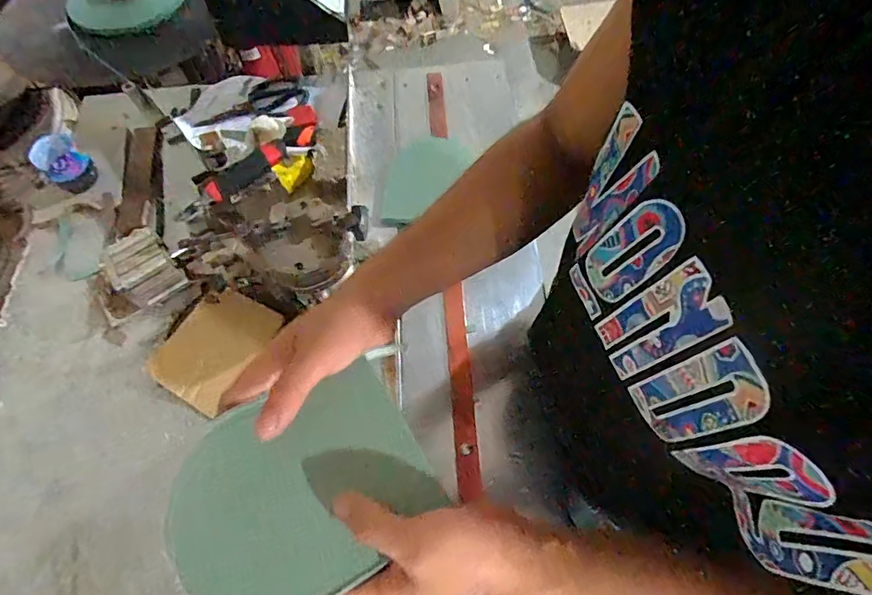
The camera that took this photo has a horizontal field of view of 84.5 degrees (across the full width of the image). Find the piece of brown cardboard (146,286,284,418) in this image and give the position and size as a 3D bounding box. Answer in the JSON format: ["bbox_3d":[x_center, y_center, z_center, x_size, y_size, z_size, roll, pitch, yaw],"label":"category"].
[{"bbox_3d":[-0.320,0.067,0.688,0.133,0.012,0.163,26,69,15],"label":"piece of brown cardboard"}]

